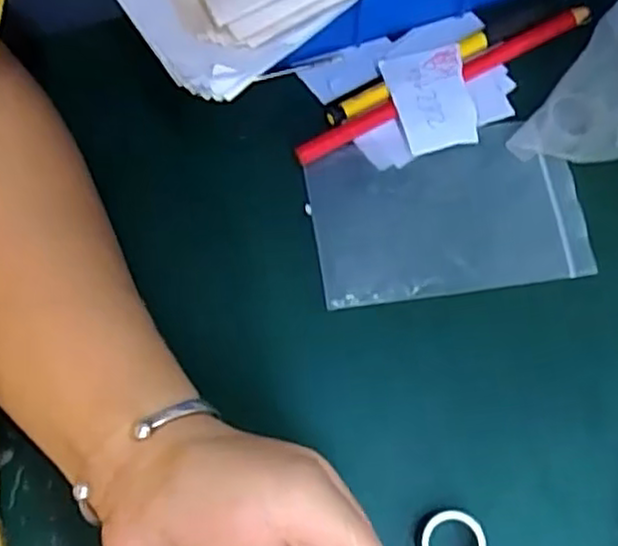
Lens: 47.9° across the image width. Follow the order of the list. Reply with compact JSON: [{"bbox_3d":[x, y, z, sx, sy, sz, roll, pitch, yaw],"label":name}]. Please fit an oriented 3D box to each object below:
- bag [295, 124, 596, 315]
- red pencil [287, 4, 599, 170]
[{"bbox_3d":[0.064,-0.028,0.325,0.123,0.004,0.076,-8,75,-3],"label":"bag"},{"bbox_3d":[0.068,-0.095,0.341,0.167,0.005,0.010,-28,74,-9],"label":"red pencil"}]

